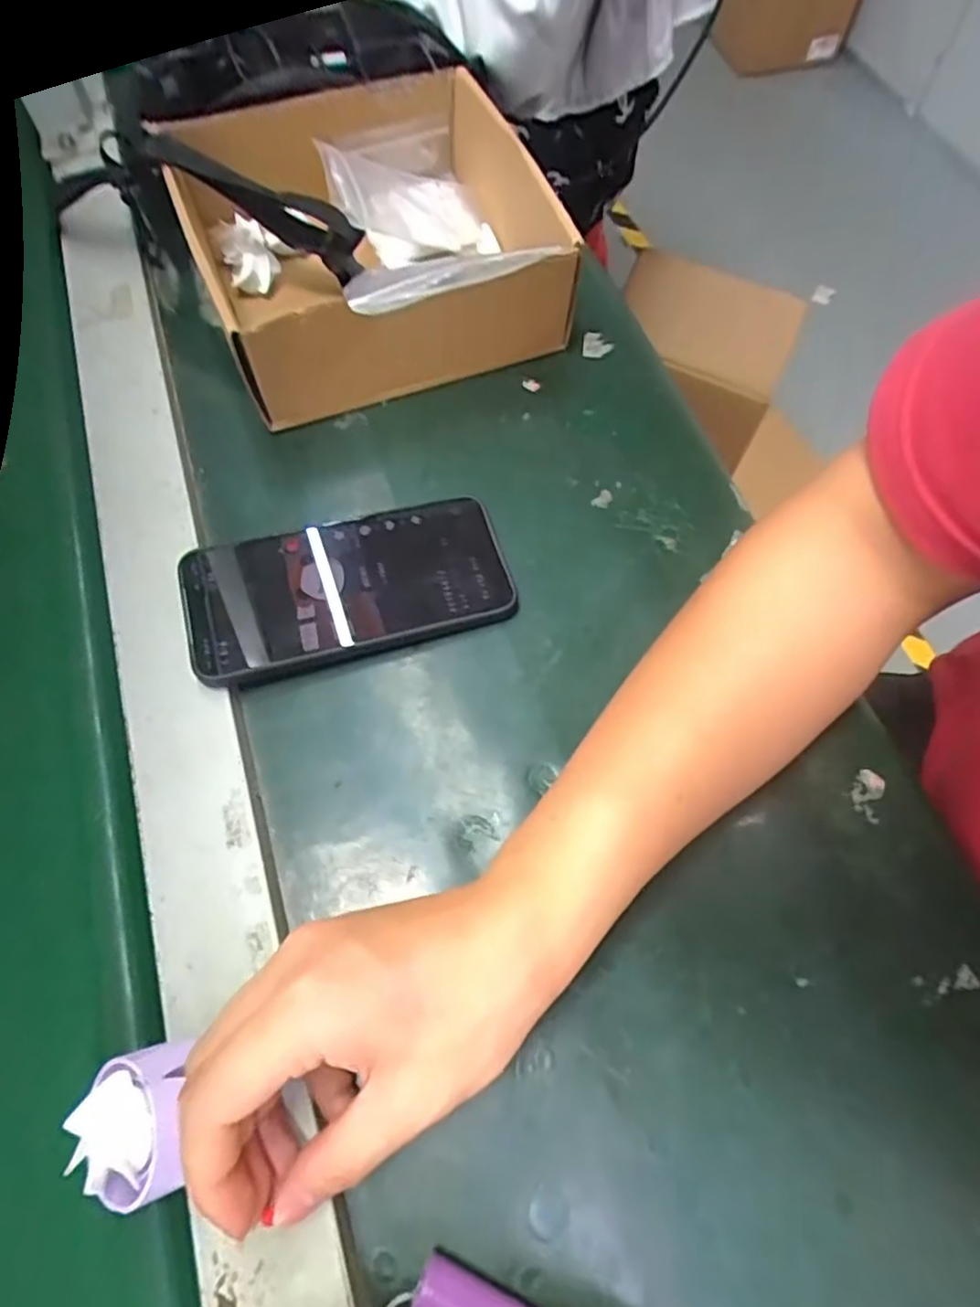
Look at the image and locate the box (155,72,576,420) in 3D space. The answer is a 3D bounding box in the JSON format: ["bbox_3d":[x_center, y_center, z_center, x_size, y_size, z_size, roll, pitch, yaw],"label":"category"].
[{"bbox_3d":[-0.074,-0.254,0.426,0.203,0.087,0.214,-19,67,-12],"label":"box"}]

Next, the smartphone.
[{"bbox_3d":[-0.073,-0.036,0.356,0.162,0.014,0.077,-14,66,-10],"label":"smartphone"}]

